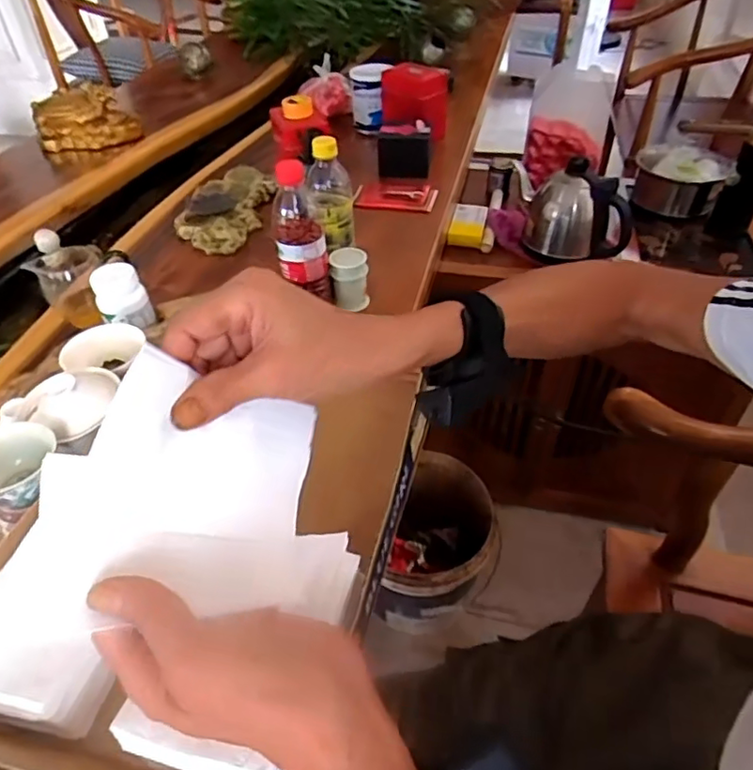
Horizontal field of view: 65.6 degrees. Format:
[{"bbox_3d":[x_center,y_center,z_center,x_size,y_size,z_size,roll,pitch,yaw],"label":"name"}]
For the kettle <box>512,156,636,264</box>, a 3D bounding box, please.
[{"bbox_3d":[0.319,-0.299,0.992,0.226,0.138,0.119,14,46,15],"label":"kettle"}]

